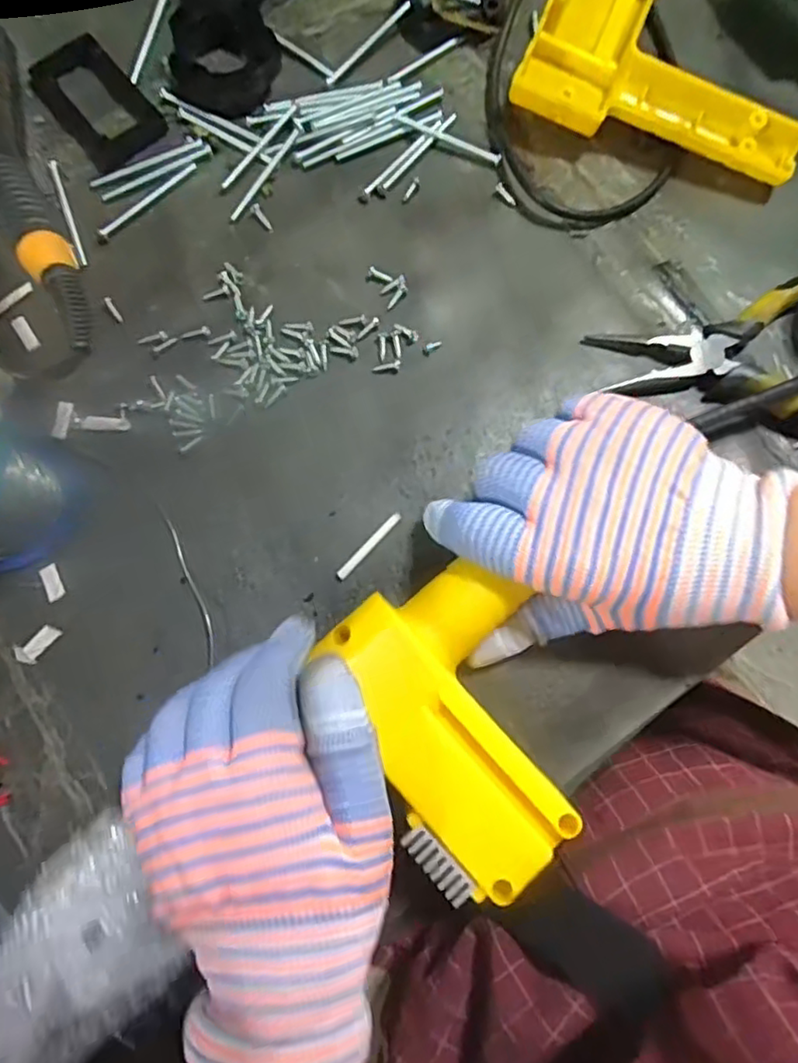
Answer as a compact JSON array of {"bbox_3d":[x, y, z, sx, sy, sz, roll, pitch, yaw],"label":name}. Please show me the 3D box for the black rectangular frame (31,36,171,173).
[{"bbox_3d":[-0.166,-0.236,0.340,0.044,0.007,0.079,-39,81,-8],"label":"black rectangular frame"}]

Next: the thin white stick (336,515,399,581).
[{"bbox_3d":[-0.014,0.007,0.293,0.005,0.004,0.041,42,81,7],"label":"thin white stick"}]

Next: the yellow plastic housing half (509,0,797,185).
[{"bbox_3d":[0.148,-0.255,0.333,0.149,0.031,0.111,18,79,3],"label":"yellow plastic housing half"}]

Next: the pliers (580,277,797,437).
[{"bbox_3d":[0.171,-0.072,0.303,0.127,0.018,0.089,-14,79,-3],"label":"pliers"}]

